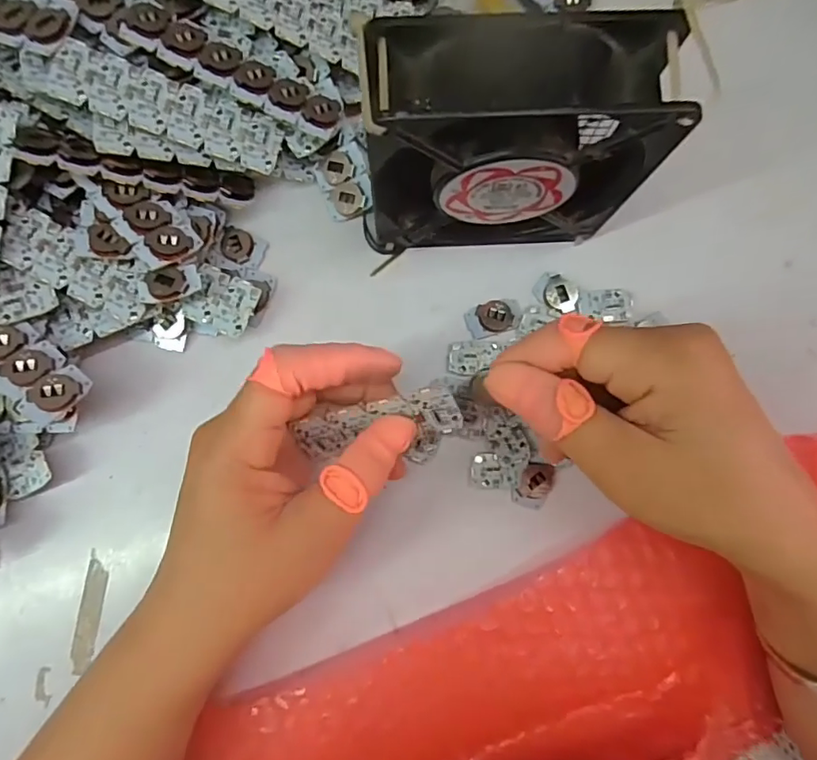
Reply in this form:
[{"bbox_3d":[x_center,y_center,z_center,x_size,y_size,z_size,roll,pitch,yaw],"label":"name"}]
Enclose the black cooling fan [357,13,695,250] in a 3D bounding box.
[{"bbox_3d":[0.043,-0.102,0.239,0.119,0.118,0.043,-1,82,-1],"label":"black cooling fan"}]

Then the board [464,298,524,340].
[{"bbox_3d":[0.047,-0.034,0.288,0.030,0.005,0.018,-15,83,-3],"label":"board"}]

